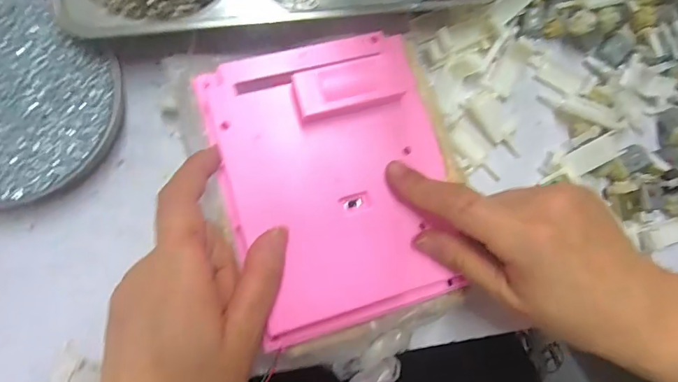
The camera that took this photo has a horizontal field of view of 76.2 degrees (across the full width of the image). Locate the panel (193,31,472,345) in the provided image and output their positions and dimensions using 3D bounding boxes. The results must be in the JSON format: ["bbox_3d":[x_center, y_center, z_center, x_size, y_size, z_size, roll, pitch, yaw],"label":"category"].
[{"bbox_3d":[0.000,-0.005,0.248,0.126,0.015,0.157,-15,88,-9],"label":"panel"}]

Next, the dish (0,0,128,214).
[{"bbox_3d":[-0.206,-0.055,0.257,0.134,0.019,0.128,1,83,-9],"label":"dish"}]

